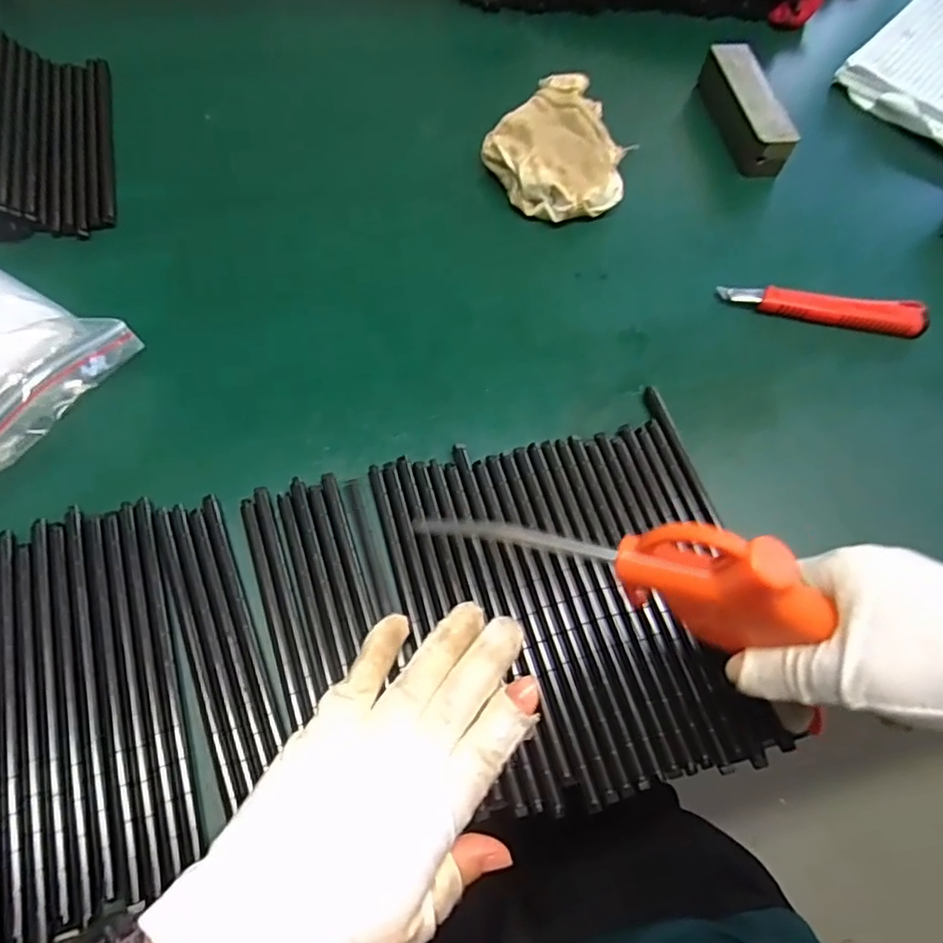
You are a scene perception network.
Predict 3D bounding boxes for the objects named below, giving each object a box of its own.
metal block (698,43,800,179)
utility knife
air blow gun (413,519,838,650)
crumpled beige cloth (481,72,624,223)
[{"bbox_3d":[0.213,-0.281,0.469,0.031,0.030,0.115,-4,65,-5],"label":"metal block"},{"bbox_3d":[0.228,-0.106,0.398,0.130,0.019,0.020,8,65,1],"label":"utility knife"},{"bbox_3d":[0.053,0.035,0.251,0.164,0.043,0.028,11,63,24],"label":"air blow gun"},{"bbox_3d":[0.060,-0.231,0.438,0.100,0.036,0.116,5,65,-1],"label":"crumpled beige cloth"}]

